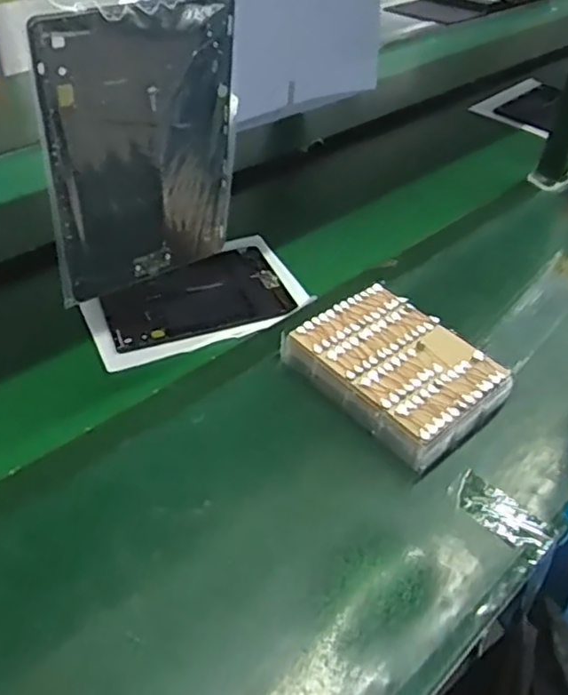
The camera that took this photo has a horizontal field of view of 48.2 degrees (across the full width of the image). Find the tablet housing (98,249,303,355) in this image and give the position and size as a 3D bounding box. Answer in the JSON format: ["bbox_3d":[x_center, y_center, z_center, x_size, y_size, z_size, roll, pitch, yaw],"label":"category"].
[{"bbox_3d":[-0.115,-0.070,0.822,0.229,0.005,0.159,-13,43,-20],"label":"tablet housing"}]

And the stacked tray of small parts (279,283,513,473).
[{"bbox_3d":[0.127,0.021,0.718,0.170,0.056,0.212,-29,50,-34],"label":"stacked tray of small parts"}]

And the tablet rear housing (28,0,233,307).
[{"bbox_3d":[-0.111,-0.148,0.513,0.156,0.232,0.011,-24,54,-30],"label":"tablet rear housing"}]

